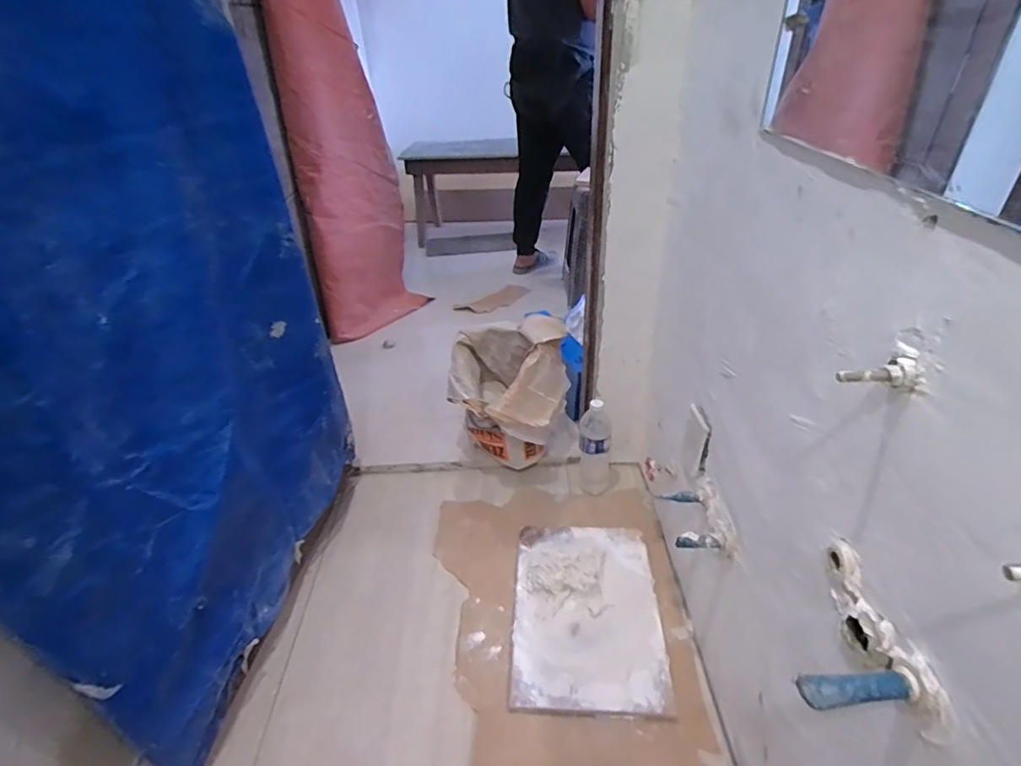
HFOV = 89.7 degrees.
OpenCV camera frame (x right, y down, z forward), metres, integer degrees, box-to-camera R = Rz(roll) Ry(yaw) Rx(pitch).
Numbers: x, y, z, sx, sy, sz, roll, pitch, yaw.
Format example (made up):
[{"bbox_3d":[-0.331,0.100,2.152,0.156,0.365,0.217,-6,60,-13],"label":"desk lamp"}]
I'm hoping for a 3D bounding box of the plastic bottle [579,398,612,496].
[{"bbox_3d":[0.212,0.150,1.273,0.076,0.248,0.090,9,36,17],"label":"plastic bottle"}]

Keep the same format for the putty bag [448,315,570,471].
[{"bbox_3d":[-0.004,0.040,1.351,0.289,0.374,0.313,-4,34,-1],"label":"putty bag"}]

